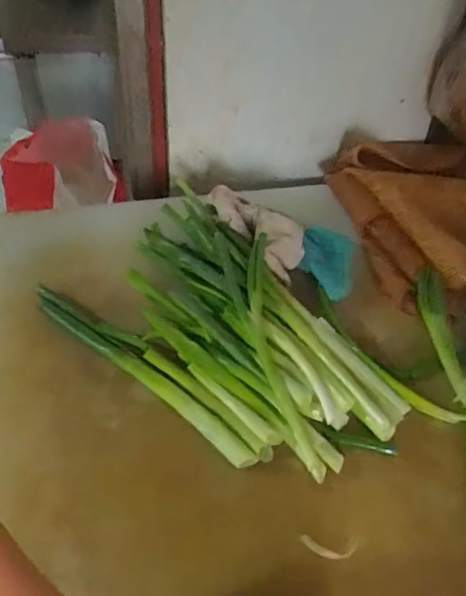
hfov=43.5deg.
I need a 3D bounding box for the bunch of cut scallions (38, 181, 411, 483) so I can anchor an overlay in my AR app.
[{"bbox_3d":[-0.003,0.034,0.656,0.385,0.052,0.227,34,51,26],"label":"bunch of cut scallions"}]

